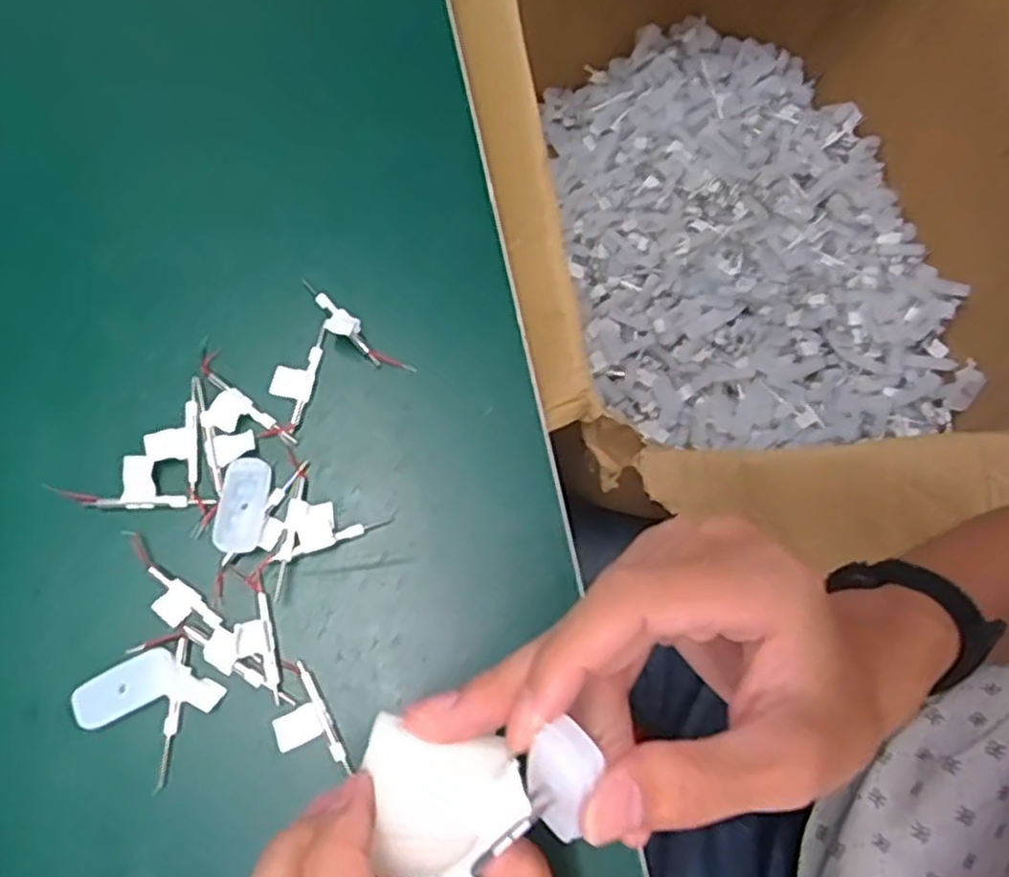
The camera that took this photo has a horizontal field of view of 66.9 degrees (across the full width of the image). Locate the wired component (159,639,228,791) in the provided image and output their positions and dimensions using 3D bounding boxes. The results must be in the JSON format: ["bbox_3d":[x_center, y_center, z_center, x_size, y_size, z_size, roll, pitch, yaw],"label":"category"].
[{"bbox_3d":[-0.130,0.115,0.318,0.022,0.005,0.057,7,74,-1],"label":"wired component"}]

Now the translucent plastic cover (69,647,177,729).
[{"bbox_3d":[-0.157,0.104,0.318,0.041,0.009,0.021,-28,77,-10],"label":"translucent plastic cover"}]

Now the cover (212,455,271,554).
[{"bbox_3d":[-0.117,0.029,0.342,0.019,0.009,0.043,5,74,-2],"label":"cover"}]

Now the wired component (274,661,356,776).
[{"bbox_3d":[-0.084,0.121,0.321,0.022,0.005,0.047,-26,77,-10],"label":"wired component"}]

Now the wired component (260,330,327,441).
[{"bbox_3d":[-0.101,-0.027,0.363,0.019,0.007,0.055,14,74,1],"label":"wired component"}]

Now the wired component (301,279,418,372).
[{"bbox_3d":[-0.076,-0.053,0.371,0.070,0.014,0.015,38,75,7],"label":"wired component"}]

